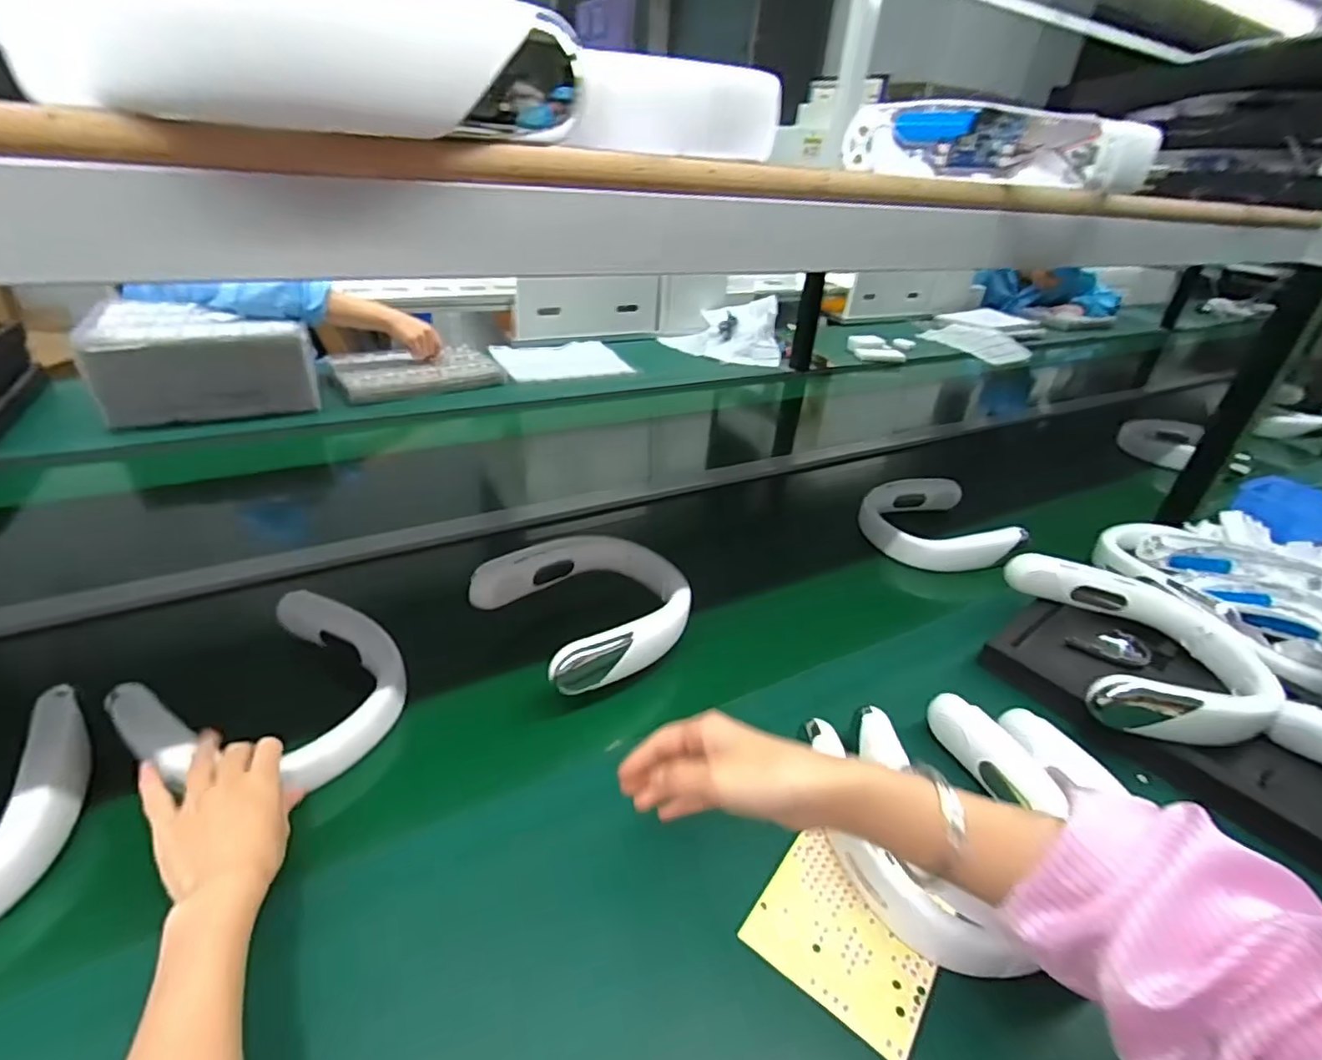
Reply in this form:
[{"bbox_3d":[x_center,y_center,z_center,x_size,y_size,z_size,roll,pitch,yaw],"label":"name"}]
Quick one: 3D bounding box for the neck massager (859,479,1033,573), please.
[{"bbox_3d":[0.413,-0.011,0.909,0.221,0.062,0.191,28,38,30],"label":"neck massager"}]

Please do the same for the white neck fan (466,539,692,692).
[{"bbox_3d":[-0.077,0.078,0.652,0.201,0.059,0.195,32,40,34],"label":"white neck fan"}]

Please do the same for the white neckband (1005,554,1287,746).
[{"bbox_3d":[0.506,0.126,0.664,0.195,0.075,0.220,5,32,-2],"label":"white neckband"}]

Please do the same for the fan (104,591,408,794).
[{"bbox_3d":[-0.338,0.145,0.543,0.190,0.038,0.192,17,34,16],"label":"fan"}]

